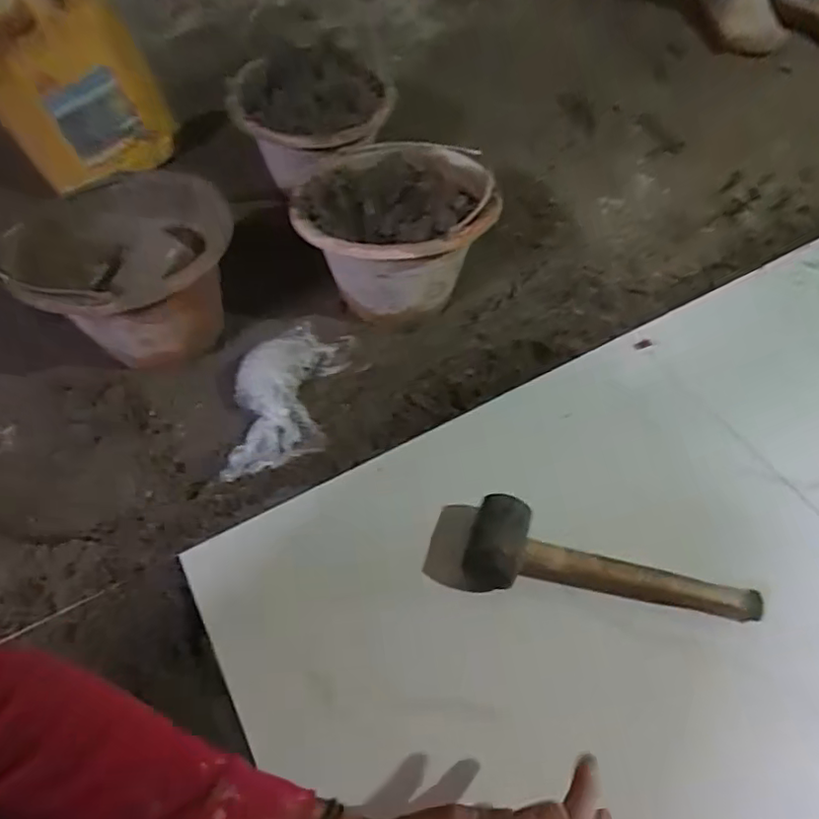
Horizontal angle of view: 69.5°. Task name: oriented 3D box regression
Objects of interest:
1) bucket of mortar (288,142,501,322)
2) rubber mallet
[{"bbox_3d":[-0.015,-0.235,0.810,0.254,0.164,0.246,0,54,1],"label":"bucket of mortar"},{"bbox_3d":[0.194,0.152,0.564,0.278,0.069,0.074,10,55,8],"label":"rubber mallet"}]

